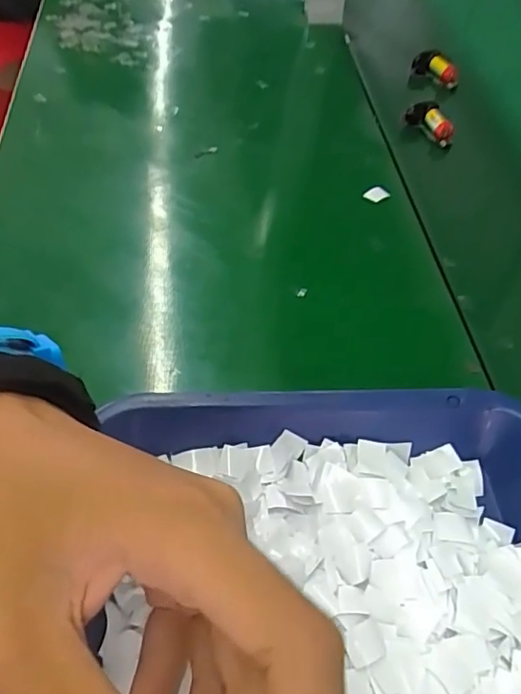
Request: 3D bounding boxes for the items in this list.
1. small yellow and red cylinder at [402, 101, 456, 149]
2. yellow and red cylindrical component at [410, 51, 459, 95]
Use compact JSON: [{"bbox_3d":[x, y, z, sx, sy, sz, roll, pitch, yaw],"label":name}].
[{"bbox_3d":[0.165,-0.210,0.521,0.028,0.019,0.058,-23,54,-15],"label":"small yellow and red cylinder"},{"bbox_3d":[0.187,-0.293,0.584,0.053,0.028,0.016,36,63,24],"label":"yellow and red cylindrical component"}]

